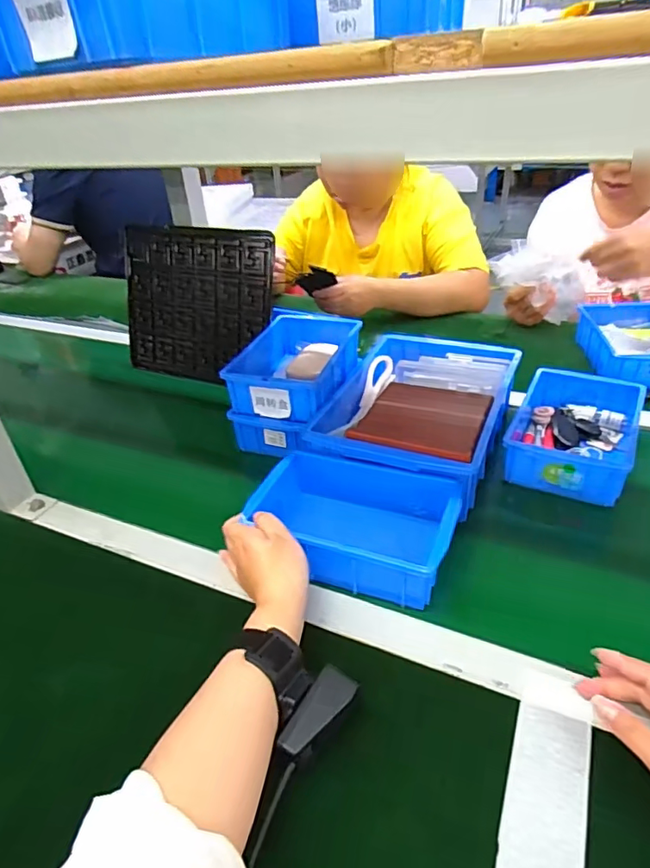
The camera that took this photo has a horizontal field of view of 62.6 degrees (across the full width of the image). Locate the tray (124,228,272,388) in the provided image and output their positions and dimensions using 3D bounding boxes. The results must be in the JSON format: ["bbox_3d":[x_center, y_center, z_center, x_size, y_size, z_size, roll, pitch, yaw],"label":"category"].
[{"bbox_3d":[-0.215,-0.212,0.881,0.276,0.238,0.018,11,13,23],"label":"tray"}]

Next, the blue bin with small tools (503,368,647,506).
[{"bbox_3d":[0.312,-0.003,0.669,0.130,0.058,0.198,15,38,26],"label":"blue bin with small tools"}]

